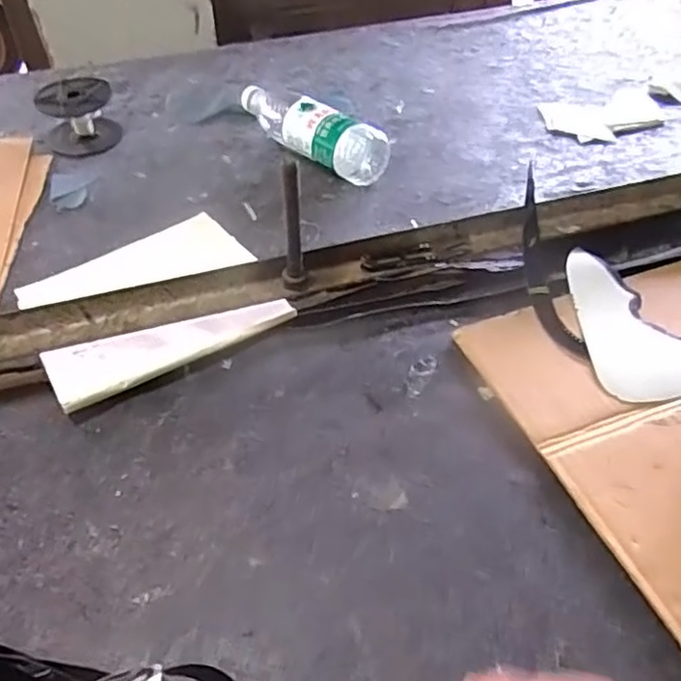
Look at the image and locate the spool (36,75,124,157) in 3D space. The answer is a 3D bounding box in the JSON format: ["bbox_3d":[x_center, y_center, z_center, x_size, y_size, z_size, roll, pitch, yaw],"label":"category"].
[{"bbox_3d":[-0.328,-0.285,0.796,0.088,0.076,0.073,-18,48,-17],"label":"spool"}]

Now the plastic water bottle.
[{"bbox_3d":[-0.040,-0.262,0.782,0.068,0.064,0.222,-33,54,-28],"label":"plastic water bottle"}]

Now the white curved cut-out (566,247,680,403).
[{"bbox_3d":[0.295,-0.015,0.556,0.162,0.007,0.173,2,46,2],"label":"white curved cut-out"}]

